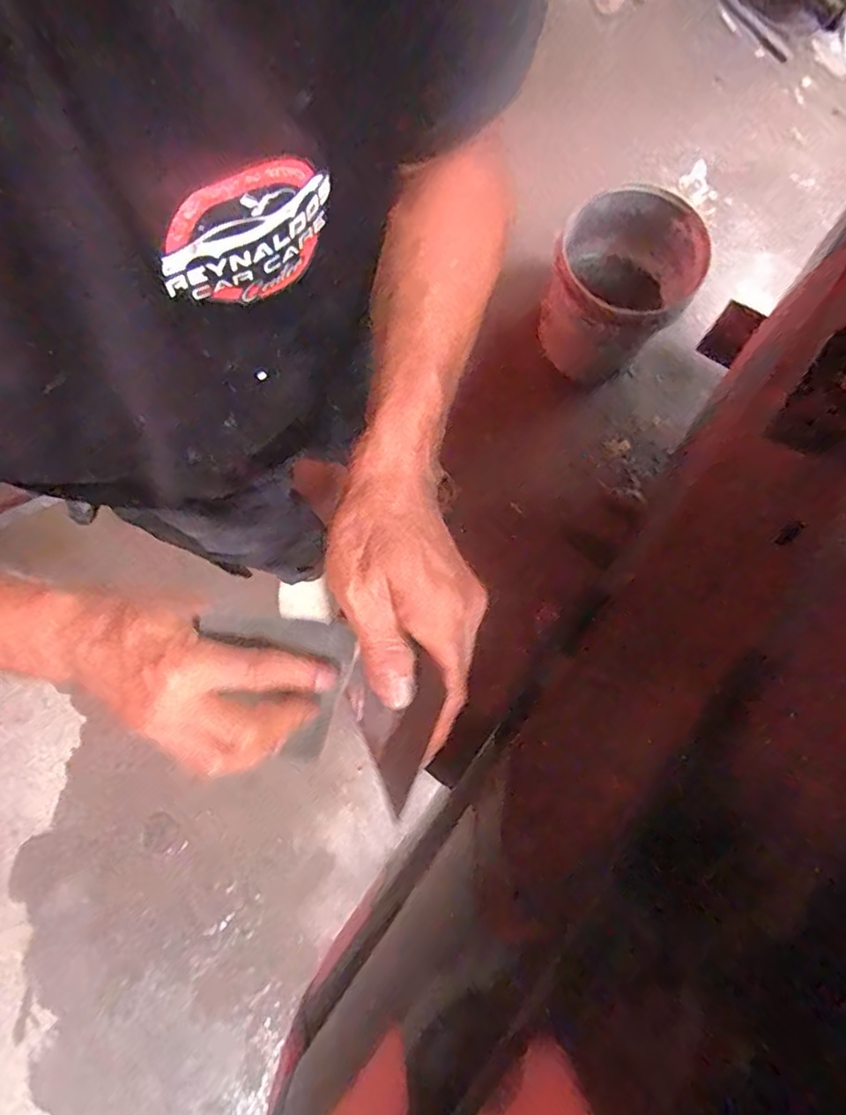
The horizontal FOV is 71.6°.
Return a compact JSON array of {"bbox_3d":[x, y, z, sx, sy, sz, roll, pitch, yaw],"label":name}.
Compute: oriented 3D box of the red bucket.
[{"bbox_3d":[0.432,-0.606,1.318,0.289,0.277,0.338,29,81,5],"label":"red bucket"}]

